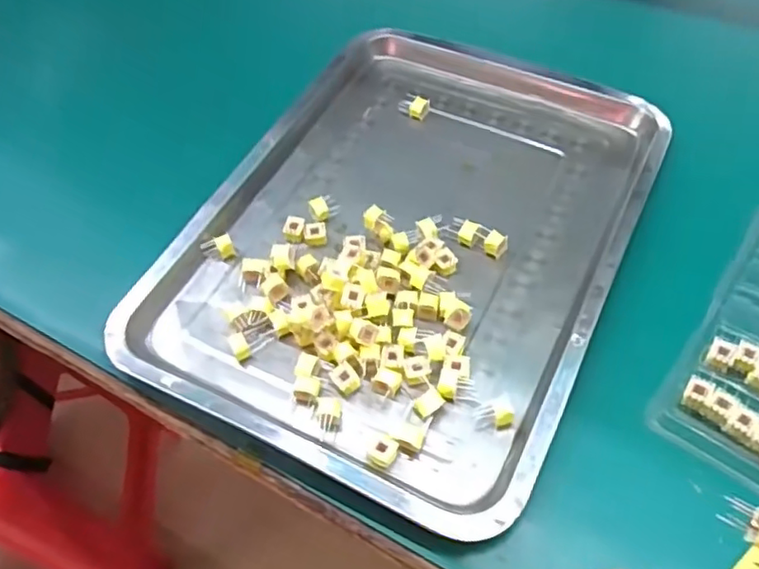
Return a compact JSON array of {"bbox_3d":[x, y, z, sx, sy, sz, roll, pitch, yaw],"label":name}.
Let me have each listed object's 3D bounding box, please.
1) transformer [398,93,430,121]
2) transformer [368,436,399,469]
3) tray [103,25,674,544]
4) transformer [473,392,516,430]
[{"bbox_3d":[0.029,-0.155,0.541,0.025,0.011,0.016,32,62,24],"label":"transformer"},{"bbox_3d":[0.003,0.098,0.367,0.015,0.009,0.017,28,61,22],"label":"transformer"},{"bbox_3d":[0.025,-0.047,0.466,0.290,0.035,0.388,21,59,18],"label":"tray"},{"bbox_3d":[0.069,0.076,0.373,0.023,0.018,0.015,-3,54,2],"label":"transformer"}]

